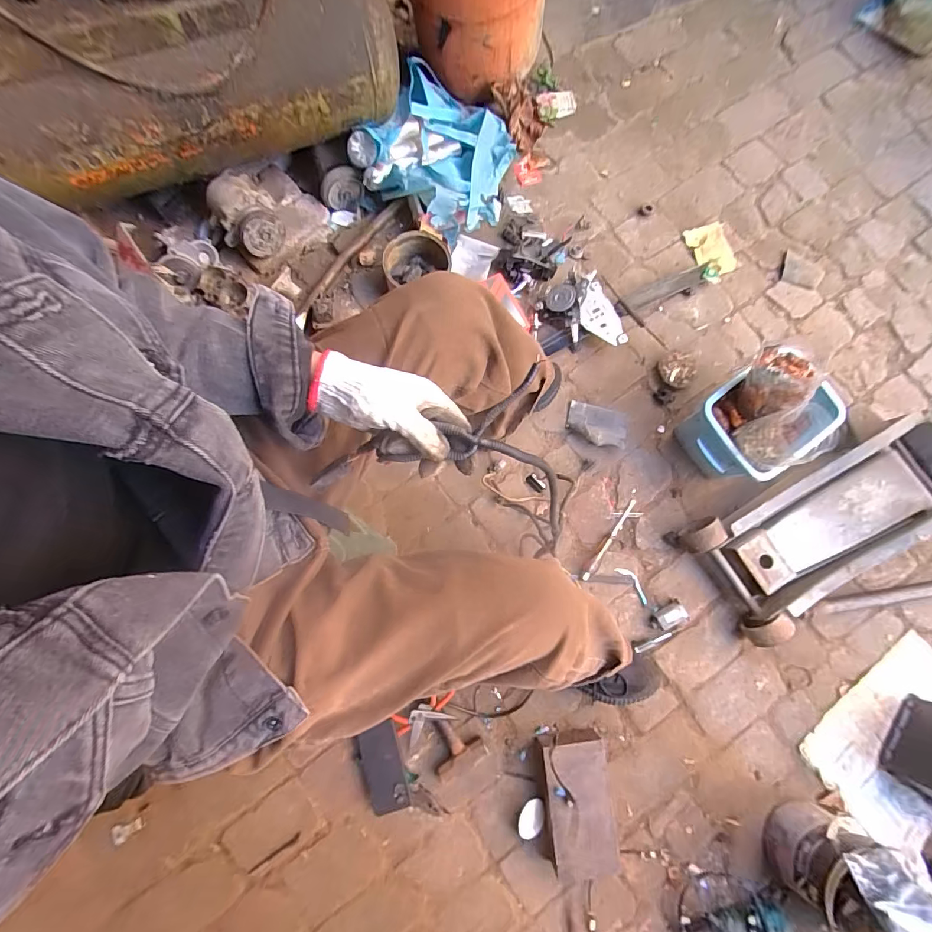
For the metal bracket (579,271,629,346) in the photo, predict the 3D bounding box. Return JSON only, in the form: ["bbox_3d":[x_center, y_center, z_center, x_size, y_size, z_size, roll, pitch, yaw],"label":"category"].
[{"bbox_3d":[0.313,-0.369,1.041,0.093,0.052,0.188,-13,76,-3],"label":"metal bracket"}]

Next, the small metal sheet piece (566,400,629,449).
[{"bbox_3d":[0.292,-0.091,0.962,0.134,0.030,0.096,12,76,3],"label":"small metal sheet piece"}]

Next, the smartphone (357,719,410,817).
[{"bbox_3d":[-0.160,0.585,0.834,0.074,0.009,0.154,-15,79,-3],"label":"smartphone"}]

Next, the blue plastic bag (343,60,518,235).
[{"bbox_3d":[-0.065,-0.739,1.028,0.327,0.196,0.301,17,79,2],"label":"blue plastic bag"}]

